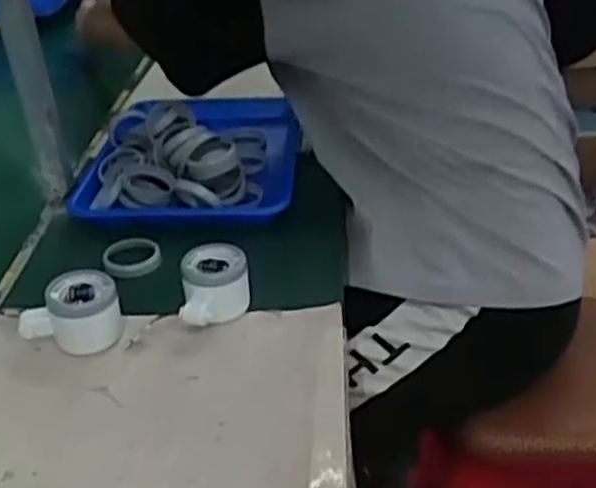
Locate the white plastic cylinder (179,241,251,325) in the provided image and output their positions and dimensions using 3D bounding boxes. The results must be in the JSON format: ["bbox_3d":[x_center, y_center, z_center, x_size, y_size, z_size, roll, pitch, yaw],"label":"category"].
[{"bbox_3d":[-0.075,0.041,0.686,0.057,0.056,0.070,0,32,11],"label":"white plastic cylinder"}]

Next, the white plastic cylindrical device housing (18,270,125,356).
[{"bbox_3d":[-0.199,0.063,0.663,0.084,0.054,0.051,-18,33,-18],"label":"white plastic cylindrical device housing"}]

